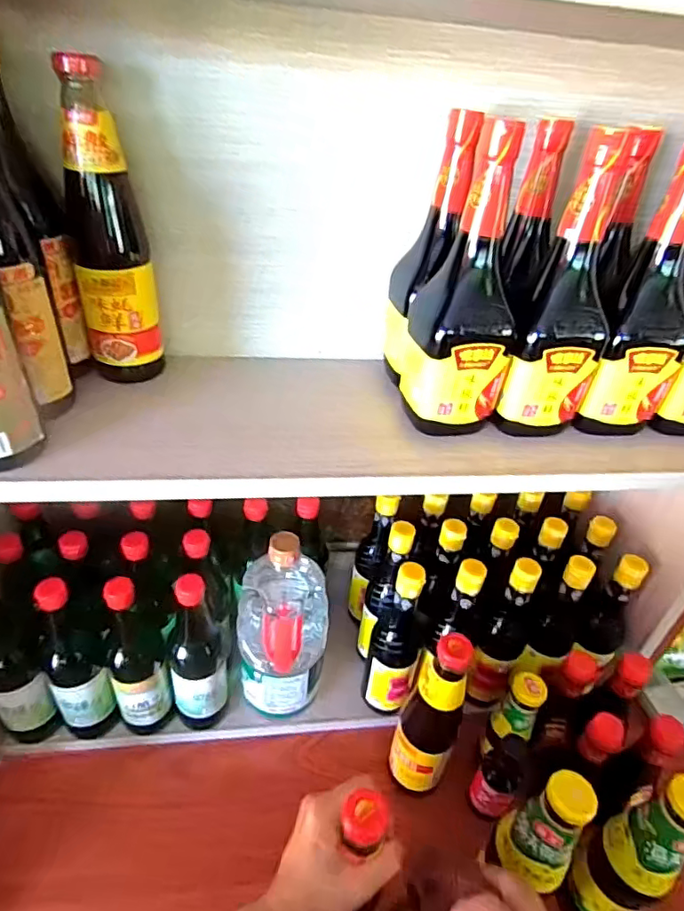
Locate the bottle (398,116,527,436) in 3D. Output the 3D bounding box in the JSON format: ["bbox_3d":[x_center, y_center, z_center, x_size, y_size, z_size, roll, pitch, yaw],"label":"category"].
[{"bbox_3d":[0.110,-0.138,0.463,0.085,0.245,0.074,-4,37,-12],"label":"bottle"}]

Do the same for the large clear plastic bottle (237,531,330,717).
[{"bbox_3d":[-0.072,0.219,0.651,0.106,0.293,0.092,2,36,-5],"label":"large clear plastic bottle"}]

